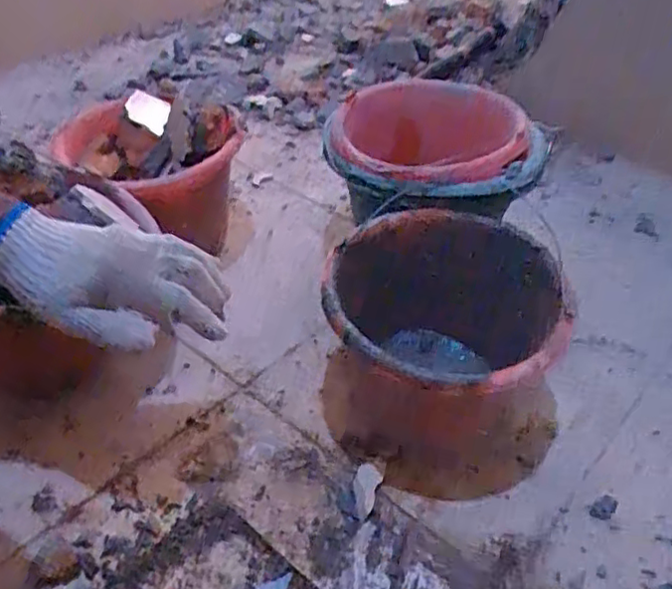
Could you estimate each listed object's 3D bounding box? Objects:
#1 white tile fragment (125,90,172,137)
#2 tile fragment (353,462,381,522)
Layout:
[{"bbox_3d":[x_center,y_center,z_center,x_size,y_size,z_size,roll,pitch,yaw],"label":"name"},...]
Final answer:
[{"bbox_3d":[-0.256,-0.247,0.877,0.072,0.046,0.014,32,25,22],"label":"white tile fragment"},{"bbox_3d":[0.027,0.189,0.620,0.023,0.007,0.053,8,56,7],"label":"tile fragment"}]

